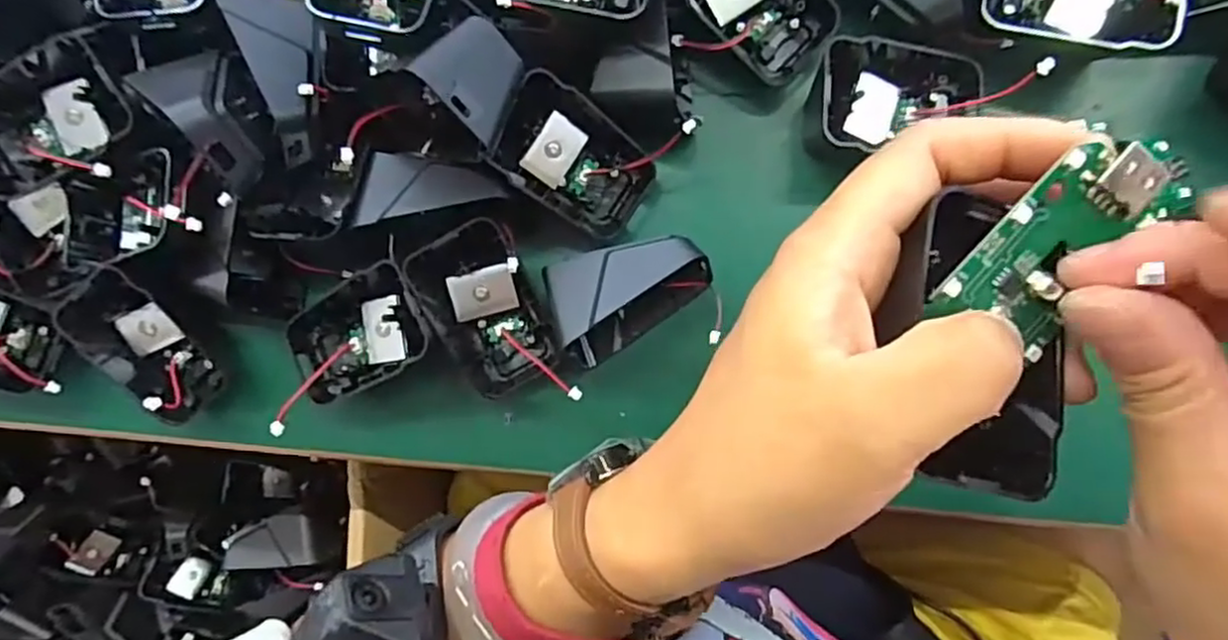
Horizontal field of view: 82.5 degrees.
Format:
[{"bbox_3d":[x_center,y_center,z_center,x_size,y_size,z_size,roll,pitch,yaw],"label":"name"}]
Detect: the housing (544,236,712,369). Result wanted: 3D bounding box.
[{"bbox_3d":[0.004,-0.008,0.291,0.057,0.038,0.041,-12,82,4],"label":"housing"}]

